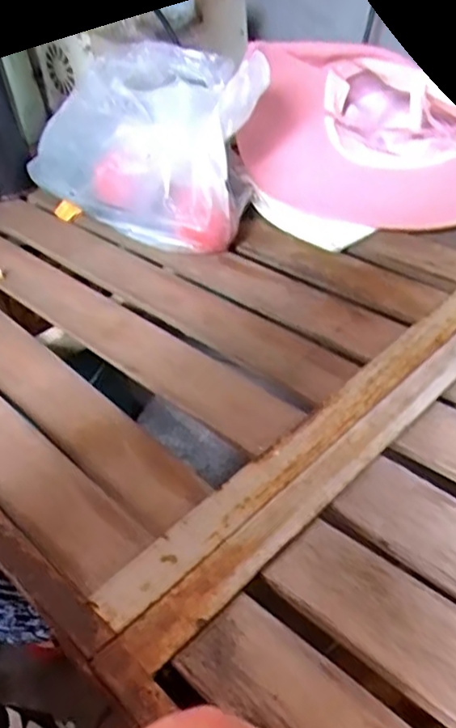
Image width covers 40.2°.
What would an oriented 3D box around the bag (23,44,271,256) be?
[{"bbox_3d":[-0.122,-0.284,0.782,0.383,0.190,0.154,26,48,36],"label":"bag"}]

